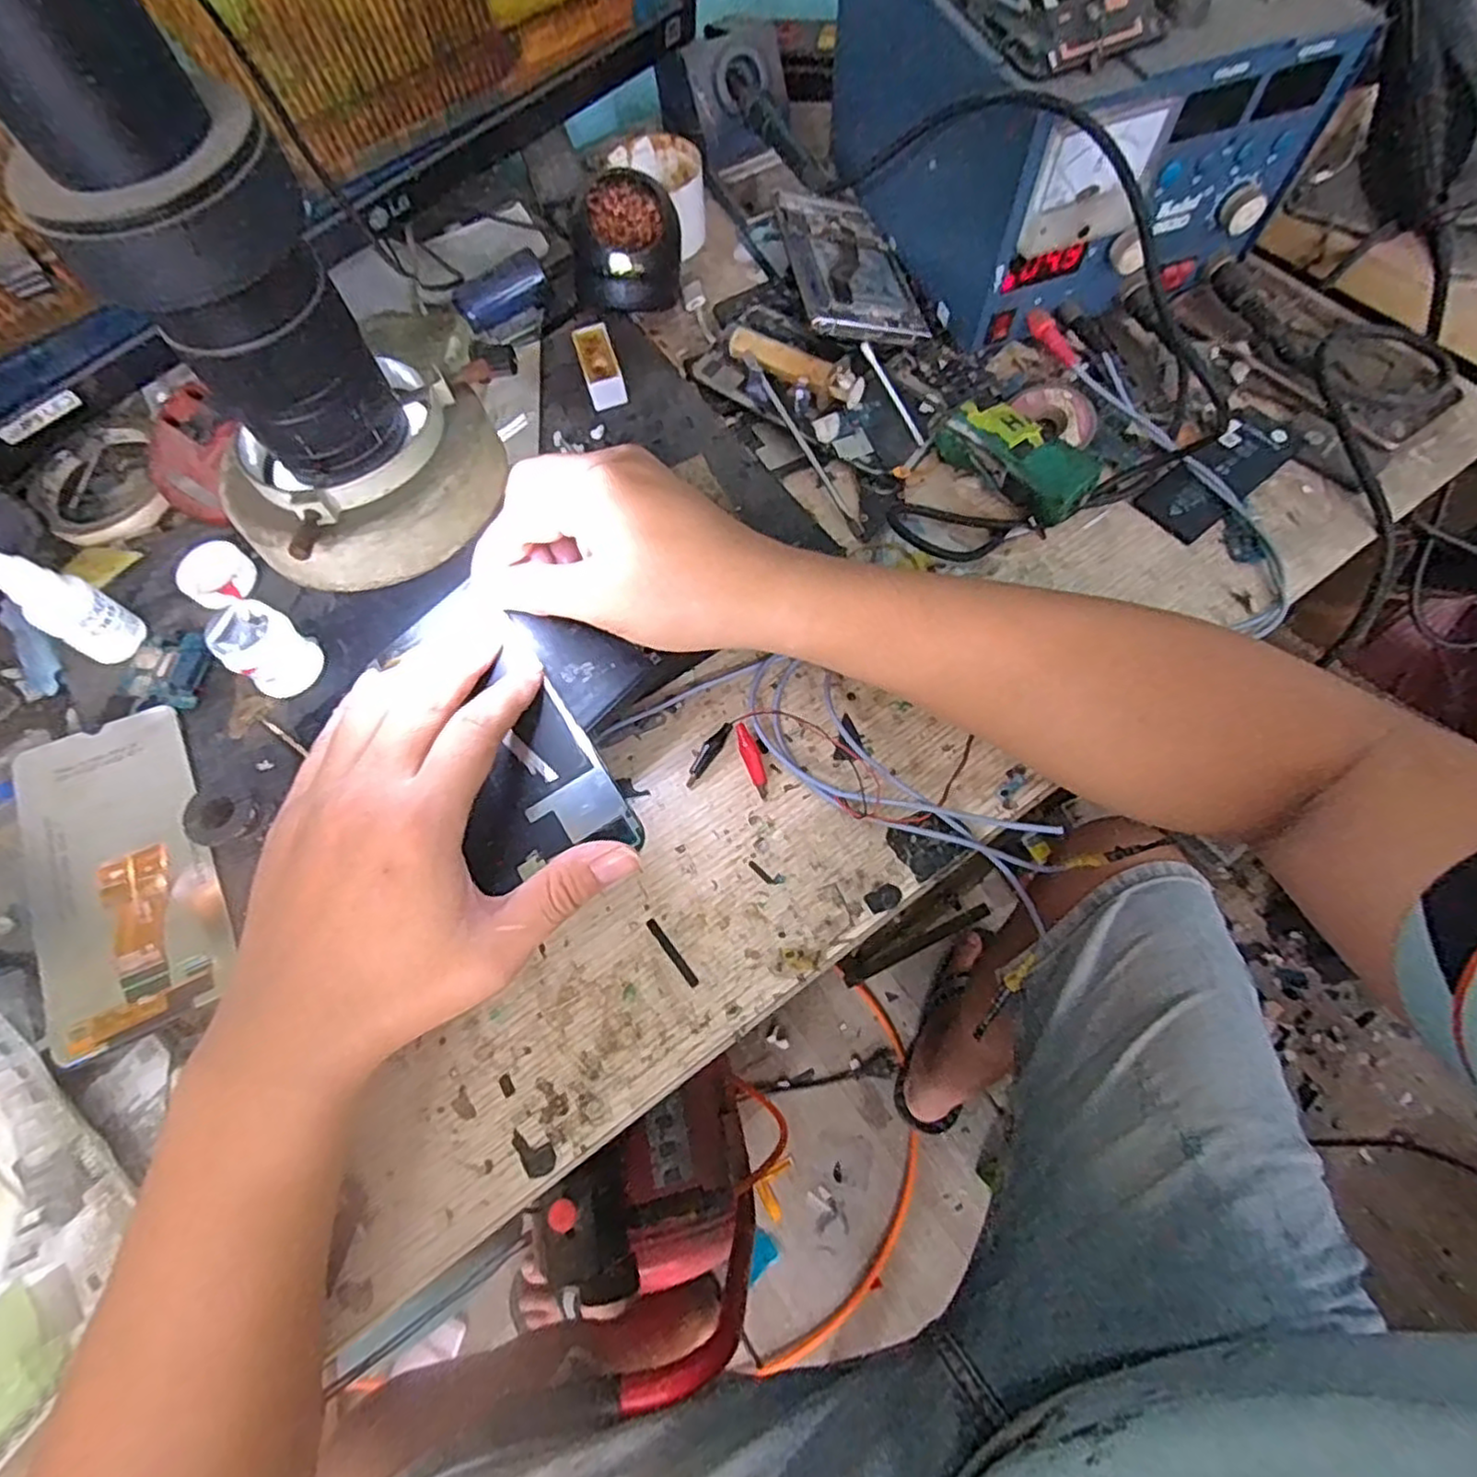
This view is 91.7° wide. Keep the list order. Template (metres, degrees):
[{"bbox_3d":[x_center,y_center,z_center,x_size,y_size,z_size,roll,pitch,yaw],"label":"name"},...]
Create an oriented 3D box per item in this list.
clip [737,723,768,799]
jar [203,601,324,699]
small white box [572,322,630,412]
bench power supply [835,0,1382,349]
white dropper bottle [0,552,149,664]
[{"bbox_3d":[0.007,0.010,0.355,0.008,0.006,0.040,-18,67,-3],"label":"clip"},{"bbox_3d":[-0.231,-0.044,0.353,0.036,0.037,0.034,-1,67,3],"label":"jar"},{"bbox_3d":[-0.082,-0.221,0.427,0.022,0.014,0.050,-18,67,-3],"label":"small white box"},{"bbox_3d":[0.184,-0.372,0.415,0.188,0.141,0.241,-24,68,-6],"label":"bench power supply"},{"bbox_3d":[-0.329,-0.063,0.353,0.022,0.072,0.030,-3,67,3],"label":"white dropper bottle"}]

